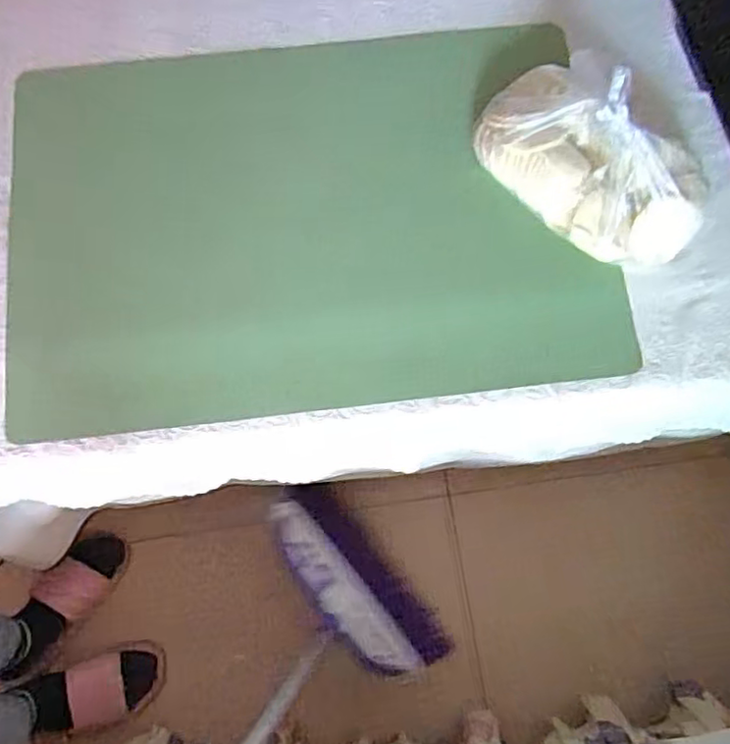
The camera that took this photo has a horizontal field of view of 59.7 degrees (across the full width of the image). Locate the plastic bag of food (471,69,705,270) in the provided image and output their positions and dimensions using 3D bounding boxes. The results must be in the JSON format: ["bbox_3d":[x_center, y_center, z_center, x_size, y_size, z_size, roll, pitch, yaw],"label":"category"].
[{"bbox_3d":[0.220,-0.205,0.601,0.151,0.087,0.232,-37,80,-8],"label":"plastic bag of food"}]

